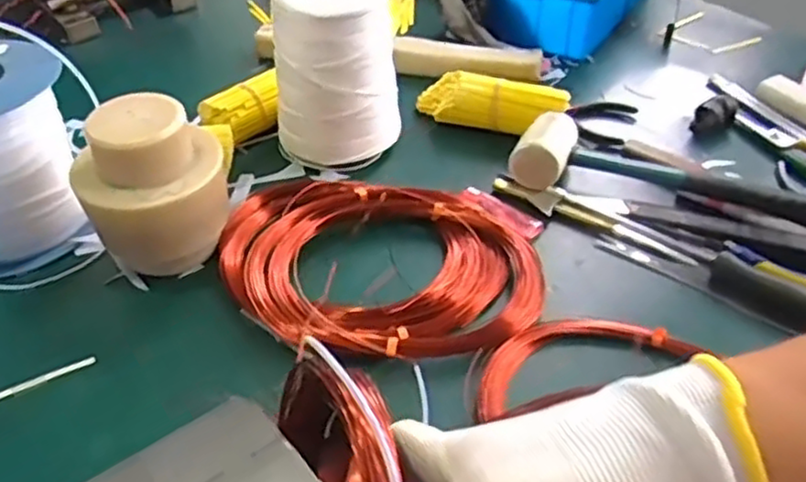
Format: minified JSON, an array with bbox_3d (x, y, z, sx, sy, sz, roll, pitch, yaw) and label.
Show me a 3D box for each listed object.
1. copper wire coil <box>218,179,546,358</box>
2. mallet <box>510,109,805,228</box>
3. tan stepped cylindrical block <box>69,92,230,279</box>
[{"bbox_3d":[-0.018,0.012,0.561,0.246,0.051,0.182,-4,41,-5],"label":"copper wire coil"},{"bbox_3d":[0.244,-0.064,0.634,0.288,0.044,0.088,11,42,13],"label":"mallet"},{"bbox_3d":[-0.190,-0.036,0.558,0.087,0.137,0.093,0,42,0],"label":"tan stepped cylindrical block"}]

